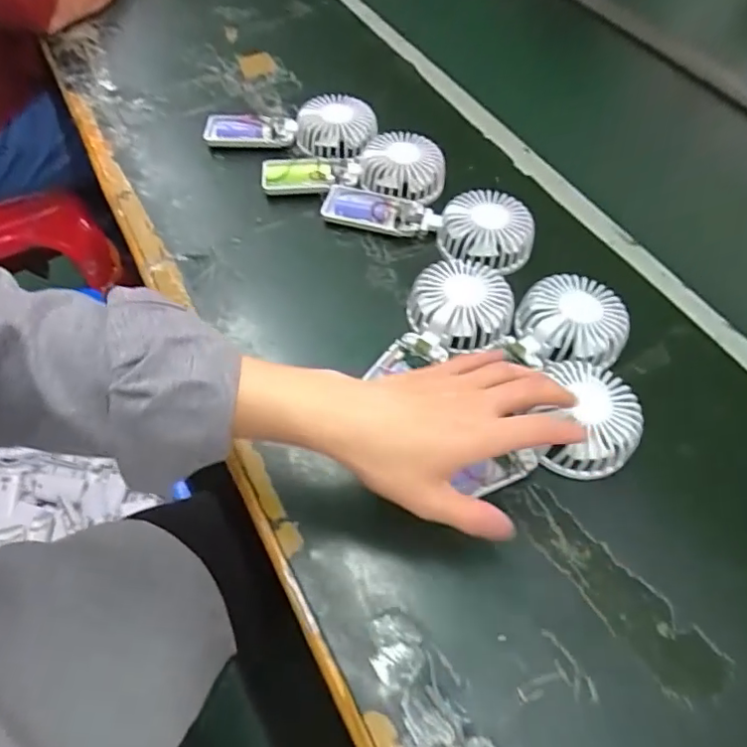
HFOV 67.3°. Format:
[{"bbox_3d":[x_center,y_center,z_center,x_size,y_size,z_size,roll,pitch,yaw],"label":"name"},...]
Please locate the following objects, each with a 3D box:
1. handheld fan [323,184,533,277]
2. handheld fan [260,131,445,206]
[{"bbox_3d":[0.052,-0.151,0.536,0.196,0.034,0.075,23,58,13],"label":"handheld fan"},{"bbox_3d":[-0.020,-0.209,0.566,0.180,0.029,0.066,2,56,-1],"label":"handheld fan"}]

